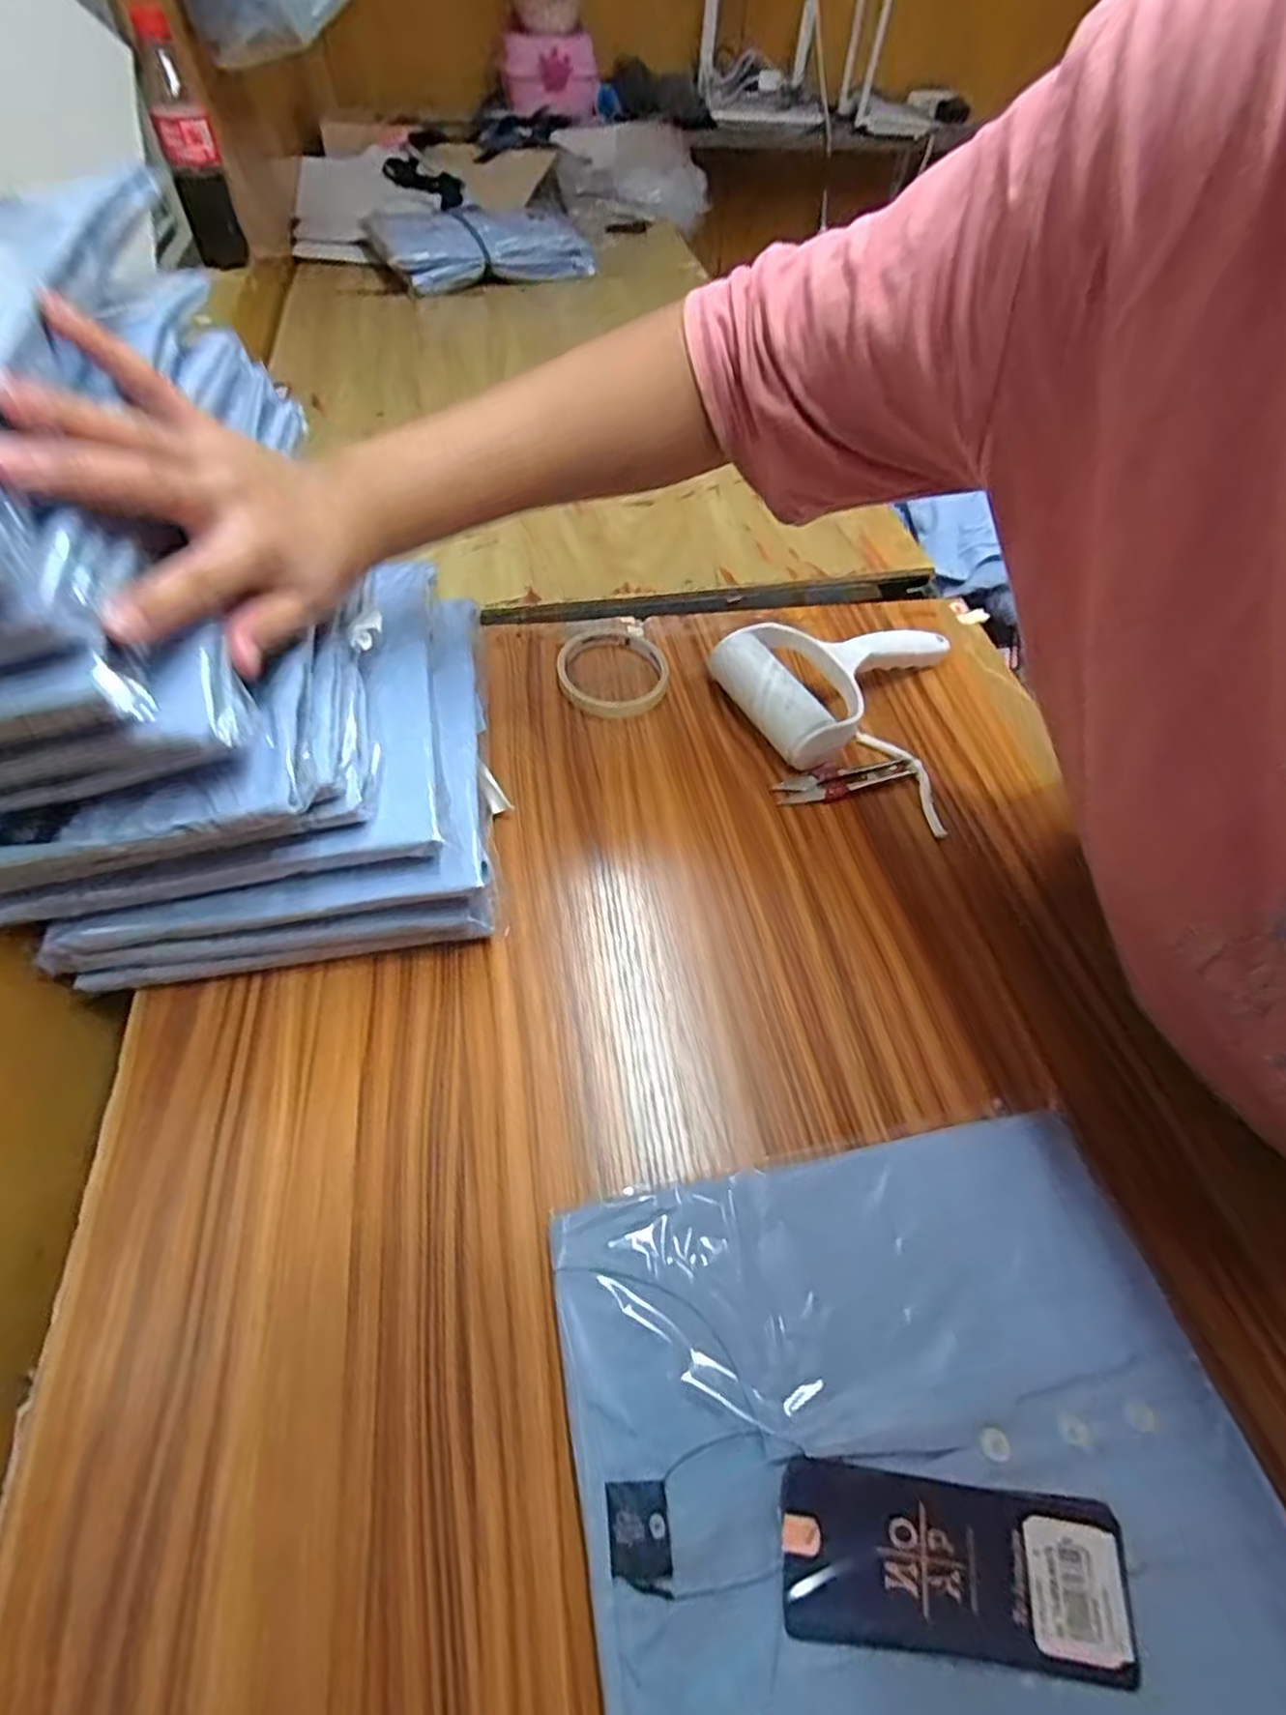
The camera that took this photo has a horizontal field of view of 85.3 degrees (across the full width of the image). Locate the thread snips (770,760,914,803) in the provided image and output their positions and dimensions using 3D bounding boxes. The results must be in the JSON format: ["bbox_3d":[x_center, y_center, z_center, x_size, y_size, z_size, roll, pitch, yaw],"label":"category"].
[{"bbox_3d":[0.137,-0.055,0.479,0.099,0.004,0.025,-15,56,-13],"label":"thread snips"}]

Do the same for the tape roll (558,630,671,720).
[{"bbox_3d":[-0.023,-0.143,0.527,0.081,0.017,0.094,-4,55,-6],"label":"tape roll"}]

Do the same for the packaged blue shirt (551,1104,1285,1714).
[{"bbox_3d":[0.103,0.225,0.270,0.250,0.033,0.213,-9,55,-9],"label":"packaged blue shirt"}]

